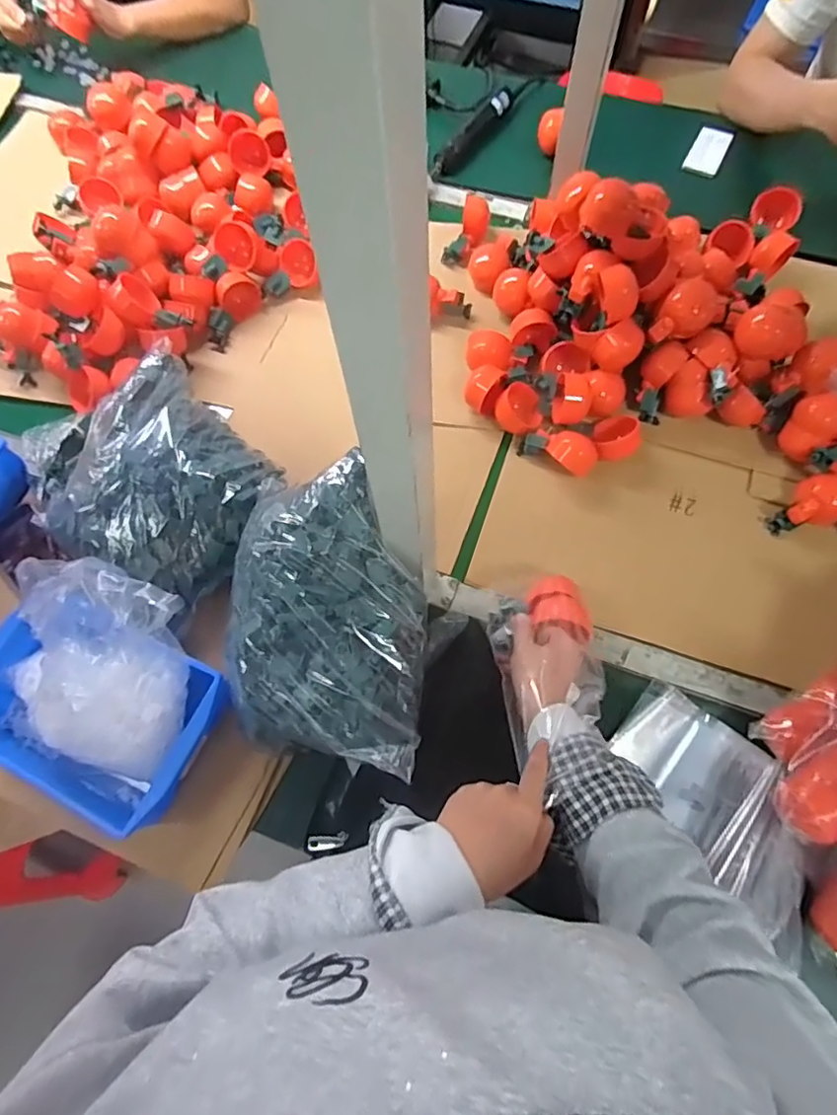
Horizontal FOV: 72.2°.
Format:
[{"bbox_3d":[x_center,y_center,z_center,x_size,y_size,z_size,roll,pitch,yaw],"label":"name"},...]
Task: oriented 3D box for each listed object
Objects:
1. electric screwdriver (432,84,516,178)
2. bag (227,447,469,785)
[{"bbox_3d":[0.094,-0.706,0.949,0.037,0.032,0.228,31,75,12],"label":"electric screwdriver"},{"bbox_3d":[-0.085,0.051,0.548,0.219,0.100,0.264,7,71,5],"label":"bag"}]

